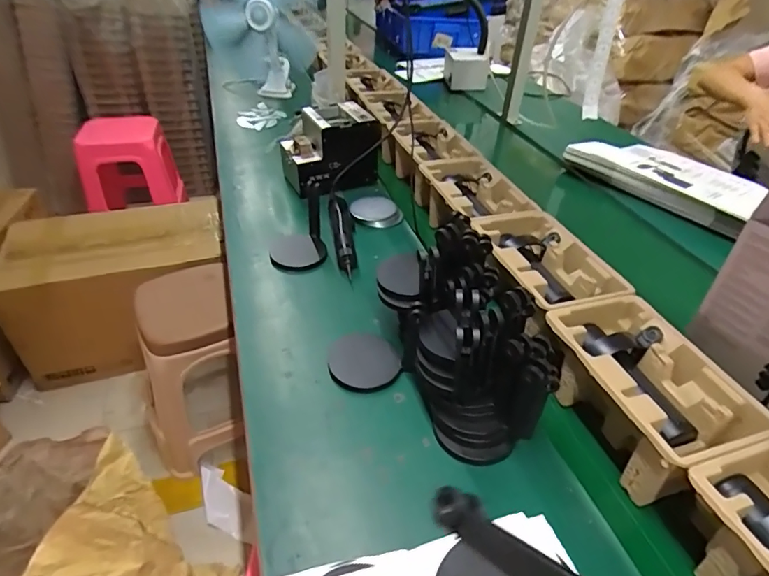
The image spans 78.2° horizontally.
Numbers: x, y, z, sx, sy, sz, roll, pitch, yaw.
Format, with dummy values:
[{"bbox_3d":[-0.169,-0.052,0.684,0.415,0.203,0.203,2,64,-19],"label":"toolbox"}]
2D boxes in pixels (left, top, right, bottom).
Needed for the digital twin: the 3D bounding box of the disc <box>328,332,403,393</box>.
[{"bbox_3d":[-0.030,0.101,0.662,0.095,0.006,0.106,-11,43,-12],"label":"disc"}]

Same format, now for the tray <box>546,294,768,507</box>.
[{"bbox_3d":[0.304,0.122,0.571,0.148,0.096,0.228,-9,42,-17],"label":"tray"}]

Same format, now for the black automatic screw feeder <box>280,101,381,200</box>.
[{"bbox_3d":[-0.115,-0.303,1.048,0.195,0.154,0.127,-15,45,-23],"label":"black automatic screw feeder"}]

